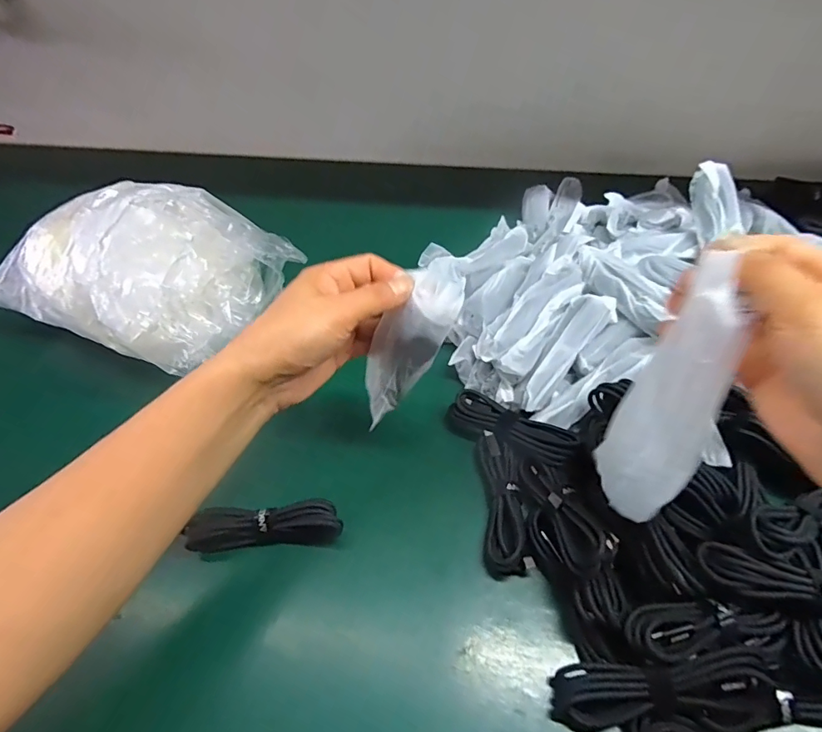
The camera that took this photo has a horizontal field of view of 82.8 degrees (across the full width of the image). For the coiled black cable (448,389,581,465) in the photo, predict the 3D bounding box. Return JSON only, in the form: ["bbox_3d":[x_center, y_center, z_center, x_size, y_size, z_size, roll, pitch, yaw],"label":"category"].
[{"bbox_3d":[0.084,0.048,0.382,0.108,0.030,0.036,21,55,33],"label":"coiled black cable"}]

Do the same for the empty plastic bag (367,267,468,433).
[{"bbox_3d":[-0.005,-0.011,0.328,0.032,0.135,0.037,1,50,-29],"label":"empty plastic bag"}]

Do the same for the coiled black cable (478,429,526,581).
[{"bbox_3d":[0.069,0.099,0.352,0.033,0.018,0.109,1,49,2],"label":"coiled black cable"}]

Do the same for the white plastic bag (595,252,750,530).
[{"bbox_3d":[0.143,0.015,0.250,0.042,0.142,0.029,15,23,11],"label":"white plastic bag"}]

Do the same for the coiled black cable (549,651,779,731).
[{"bbox_3d":[0.137,0.182,0.266,0.119,0.026,0.031,-23,53,14],"label":"coiled black cable"}]

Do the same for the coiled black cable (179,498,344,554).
[{"bbox_3d":[-0.106,0.116,0.340,0.107,0.025,0.024,-5,49,-3],"label":"coiled black cable"}]

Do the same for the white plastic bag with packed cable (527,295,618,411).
[{"bbox_3d":[0.132,-0.014,0.398,0.033,0.021,0.119,33,81,22],"label":"white plastic bag with packed cable"}]

